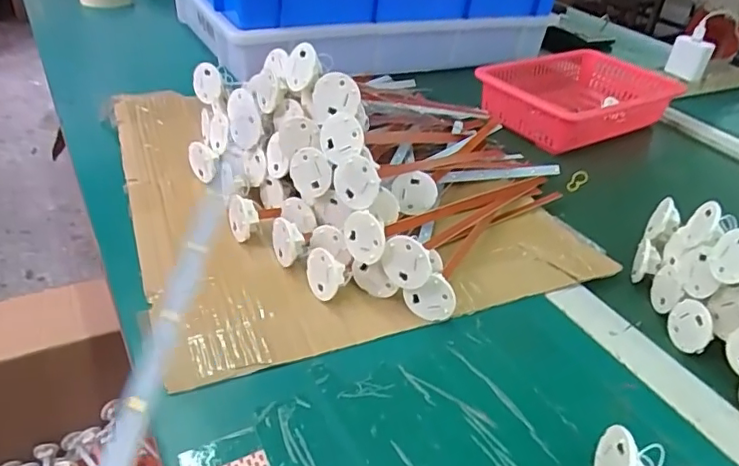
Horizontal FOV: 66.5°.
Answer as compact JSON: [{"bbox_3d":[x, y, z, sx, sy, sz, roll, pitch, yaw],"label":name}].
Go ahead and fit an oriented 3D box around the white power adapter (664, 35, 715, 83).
[{"bbox_3d":[0.471,-0.257,0.831,0.027,0.057,0.056,-11,38,-41],"label":"white power adapter"}]

